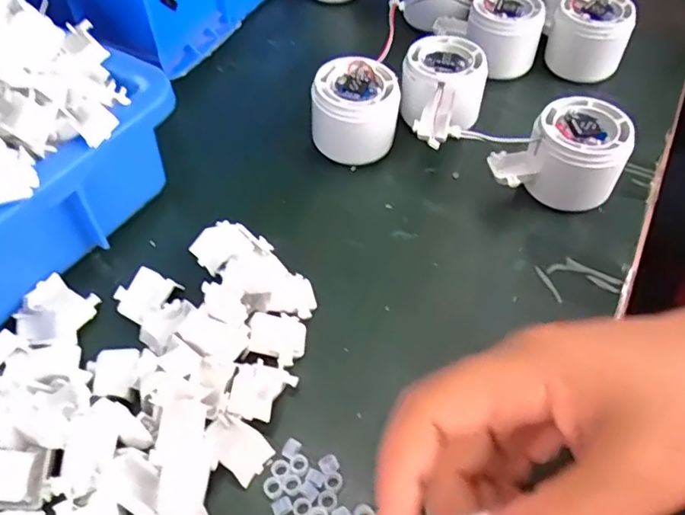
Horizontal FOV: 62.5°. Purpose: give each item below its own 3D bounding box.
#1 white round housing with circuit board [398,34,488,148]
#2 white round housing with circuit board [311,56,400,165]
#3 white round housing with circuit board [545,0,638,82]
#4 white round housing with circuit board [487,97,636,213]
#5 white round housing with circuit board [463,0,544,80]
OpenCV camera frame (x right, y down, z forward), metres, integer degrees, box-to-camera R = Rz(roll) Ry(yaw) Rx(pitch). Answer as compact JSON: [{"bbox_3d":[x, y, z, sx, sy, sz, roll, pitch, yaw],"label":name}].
[{"bbox_3d":[0.070,-0.113,0.404,0.059,0.051,0.082,15,53,8],"label":"white round housing with circuit board"},{"bbox_3d":[0.009,-0.097,0.391,0.056,0.054,0.054,2,52,-2],"label":"white round housing with circuit board"},{"bbox_3d":[0.198,-0.177,0.454,0.057,0.058,0.056,2,52,-2],"label":"white round housing with circuit board"},{"bbox_3d":[0.145,-0.065,0.362,0.066,0.052,0.059,7,52,2],"label":"white round housing with circuit board"},{"bbox_3d":[0.130,-0.183,0.457,0.056,0.050,0.058,15,53,8],"label":"white round housing with circuit board"}]

